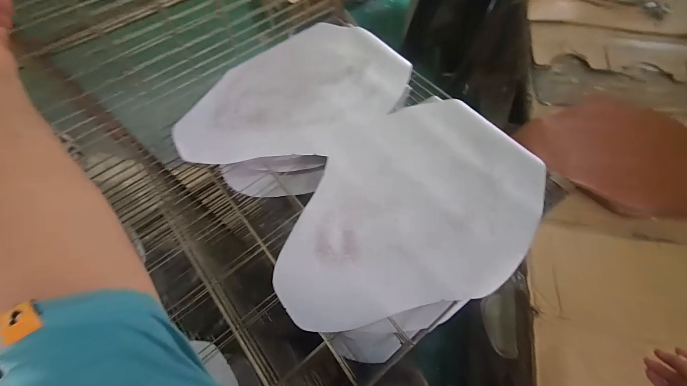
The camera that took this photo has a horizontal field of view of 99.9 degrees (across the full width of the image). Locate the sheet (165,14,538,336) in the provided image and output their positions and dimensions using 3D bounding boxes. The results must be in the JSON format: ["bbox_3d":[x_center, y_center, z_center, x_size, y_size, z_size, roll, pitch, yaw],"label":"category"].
[{"bbox_3d":[0.010,-0.074,0.566,0.481,0.039,0.656,-37,68,-12],"label":"sheet"}]

